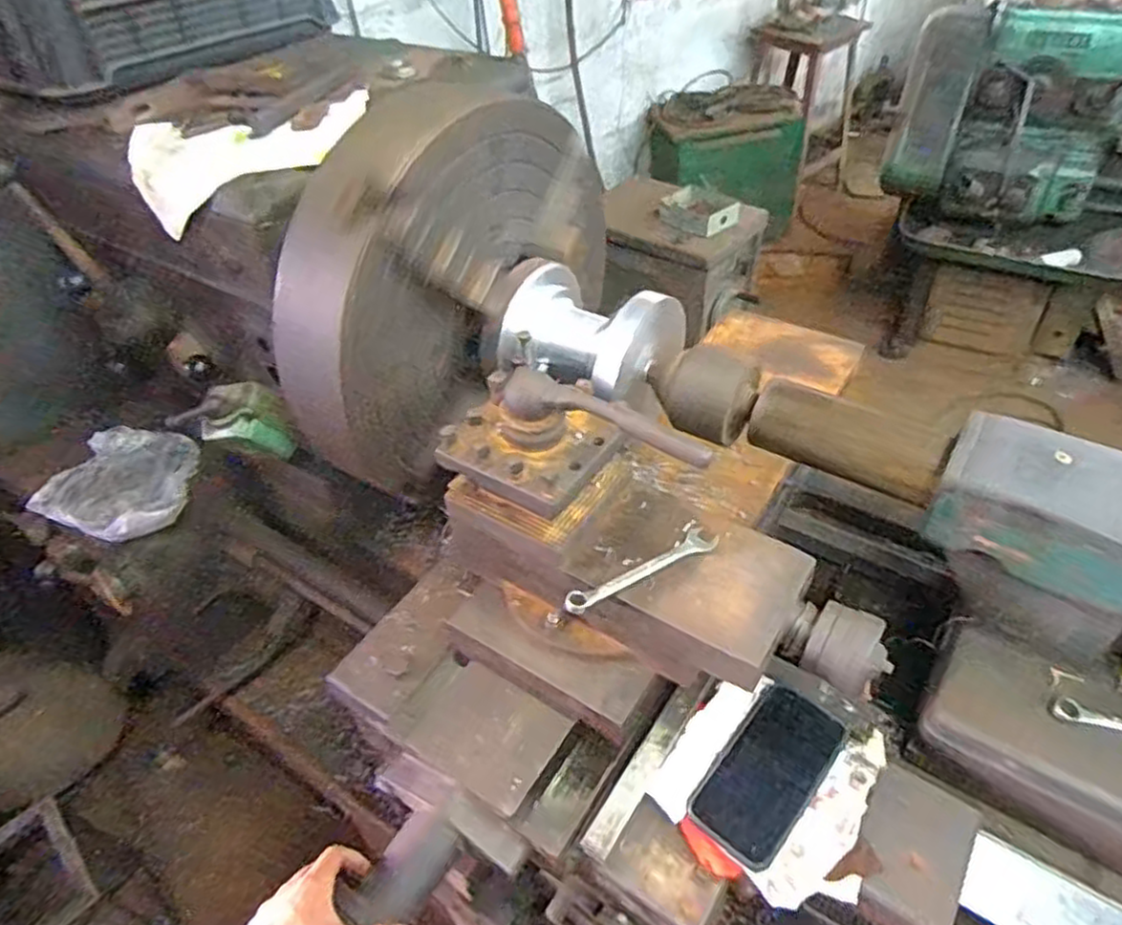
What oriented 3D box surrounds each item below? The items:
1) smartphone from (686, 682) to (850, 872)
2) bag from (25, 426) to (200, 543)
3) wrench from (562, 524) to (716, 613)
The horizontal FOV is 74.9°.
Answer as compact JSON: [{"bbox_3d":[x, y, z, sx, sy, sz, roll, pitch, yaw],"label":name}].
[{"bbox_3d":[0.188,0.277,0.661,0.081,0.016,0.156,30,54,30],"label":"smartphone"},{"bbox_3d":[-0.669,0.019,1.135,0.213,0.054,0.213,13,47,18],"label":"bag"},{"bbox_3d":[0.074,0.099,0.672,0.157,0.013,0.028,-26,48,-20],"label":"wrench"}]

